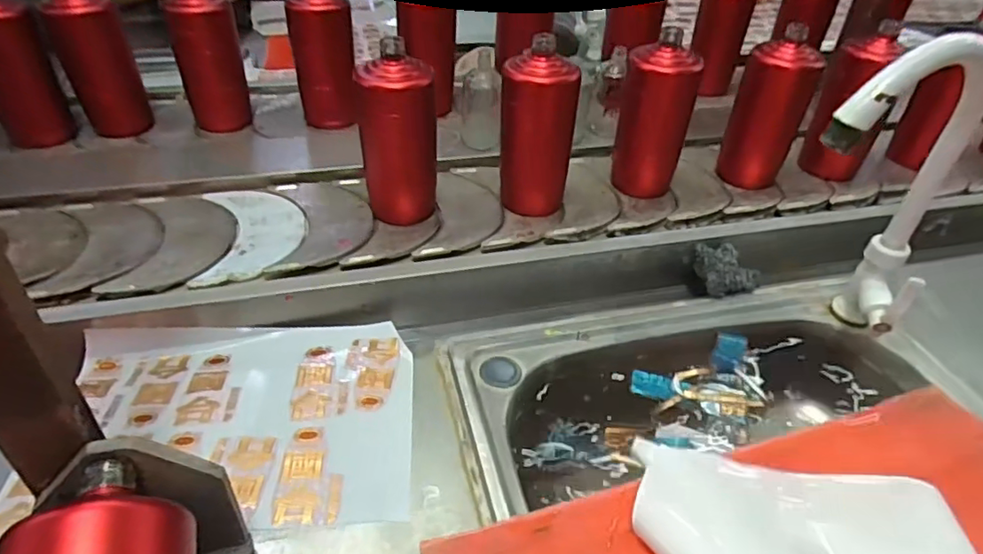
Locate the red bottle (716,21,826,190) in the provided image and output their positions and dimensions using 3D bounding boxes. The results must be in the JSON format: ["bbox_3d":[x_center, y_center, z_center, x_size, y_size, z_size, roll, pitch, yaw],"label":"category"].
[{"bbox_3d":[0.343,-0.200,0.737,0.070,0.174,0.069,-5,42,-9],"label":"red bottle"}]

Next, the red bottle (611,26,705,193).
[{"bbox_3d":[0.191,-0.183,0.709,0.069,0.176,0.064,-17,45,-20],"label":"red bottle"}]

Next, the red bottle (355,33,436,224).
[{"bbox_3d":[-0.097,-0.145,0.648,0.065,0.178,0.074,32,50,29],"label":"red bottle"}]

